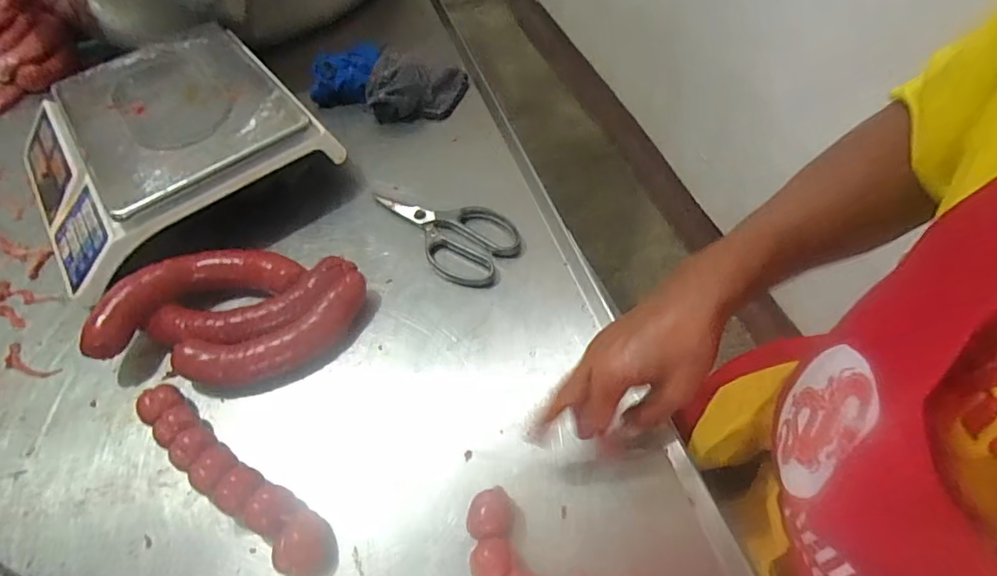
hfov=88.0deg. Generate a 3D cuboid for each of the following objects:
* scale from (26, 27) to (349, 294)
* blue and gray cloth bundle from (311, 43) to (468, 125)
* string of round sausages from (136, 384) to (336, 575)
[{"bbox_3d":[-0.419,-0.180,0.661,0.330,0.107,0.330,-31,59,-18],"label":"scale"},{"bbox_3d":[-0.162,-0.298,0.744,0.215,0.055,0.113,11,57,13],"label":"blue and gray cloth bundle"},{"bbox_3d":[-0.231,0.163,0.445,0.234,0.034,0.042,29,62,23],"label":"string of round sausages"}]

